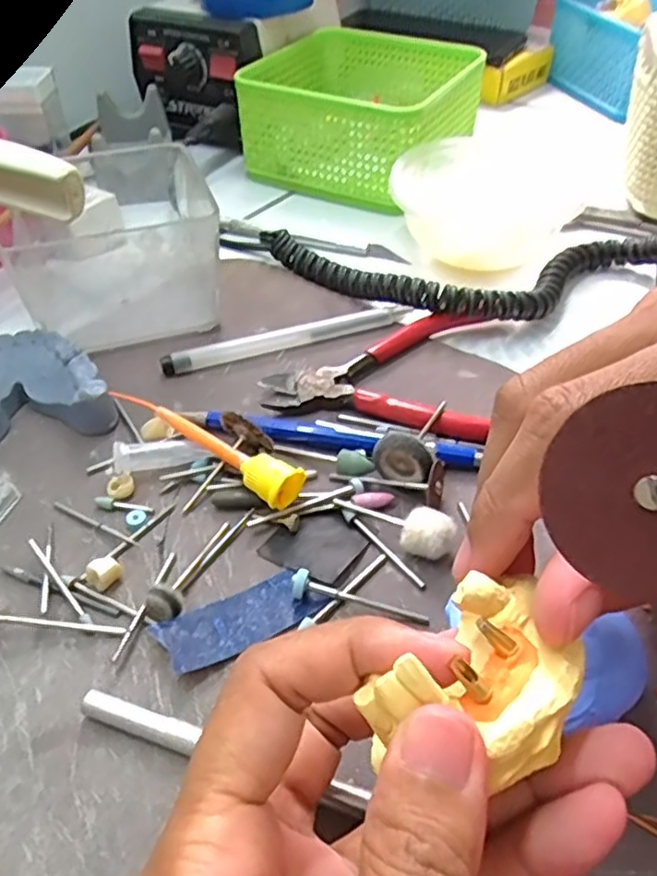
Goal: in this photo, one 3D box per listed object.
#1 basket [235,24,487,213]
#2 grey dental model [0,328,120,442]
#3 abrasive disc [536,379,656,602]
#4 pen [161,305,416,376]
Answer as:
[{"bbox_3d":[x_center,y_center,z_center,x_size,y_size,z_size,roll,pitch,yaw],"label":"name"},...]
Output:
[{"bbox_3d":[0.026,-0.222,0.455,0.128,0.065,0.130,21,50,20],"label":"basket"},{"bbox_3d":[-0.124,-0.022,0.285,0.064,0.024,0.053,-5,46,-4],"label":"grey dental model"},{"bbox_3d":[0.049,0.008,0.098,0.029,0.029,0.004,42,17,19],"label":"abrasive disc"},{"bbox_3d":[-0.020,-0.049,0.322,0.121,0.010,0.010,-16,48,-14],"label":"pen"}]

